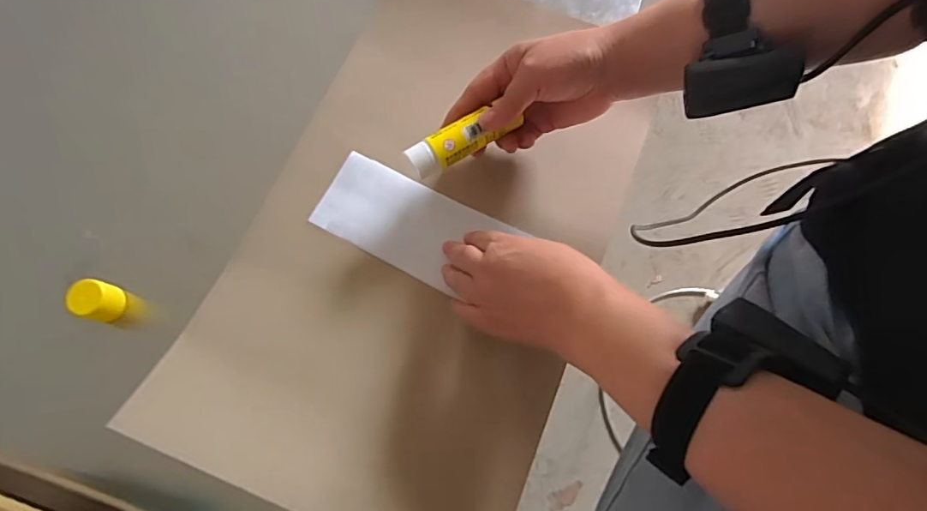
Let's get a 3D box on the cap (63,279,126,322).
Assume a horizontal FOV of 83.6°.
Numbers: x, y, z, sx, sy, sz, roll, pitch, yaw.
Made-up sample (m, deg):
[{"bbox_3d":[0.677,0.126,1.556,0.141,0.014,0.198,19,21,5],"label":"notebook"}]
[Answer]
[{"bbox_3d":[-0.293,0.036,0.414,0.032,0.026,0.030,0,73,-2],"label":"cap"}]

